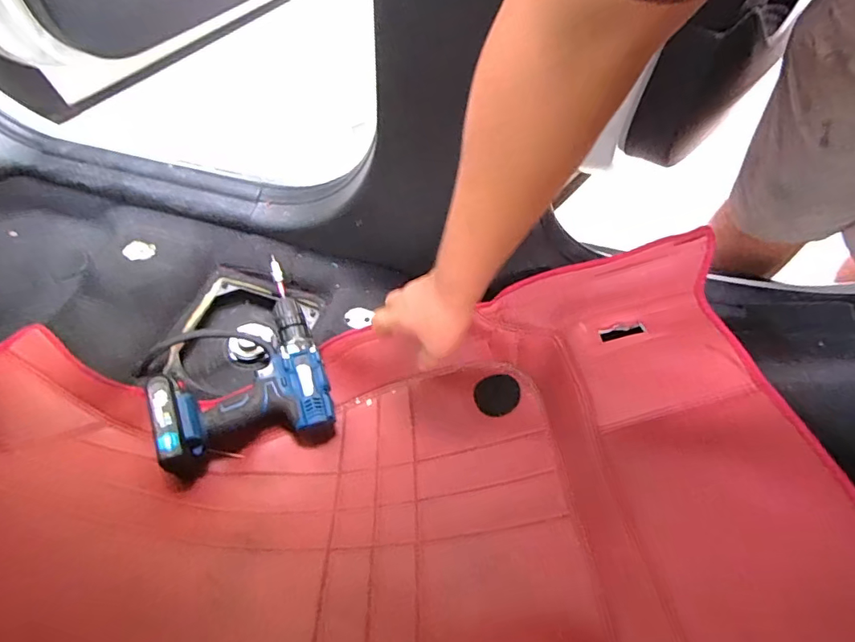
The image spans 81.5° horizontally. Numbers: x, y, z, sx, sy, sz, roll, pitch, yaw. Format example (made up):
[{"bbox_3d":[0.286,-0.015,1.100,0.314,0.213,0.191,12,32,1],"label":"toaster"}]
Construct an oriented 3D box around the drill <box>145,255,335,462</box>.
[{"bbox_3d":[-0.247,0.045,0.643,0.198,0.065,0.230,-18,58,-10],"label":"drill"}]

